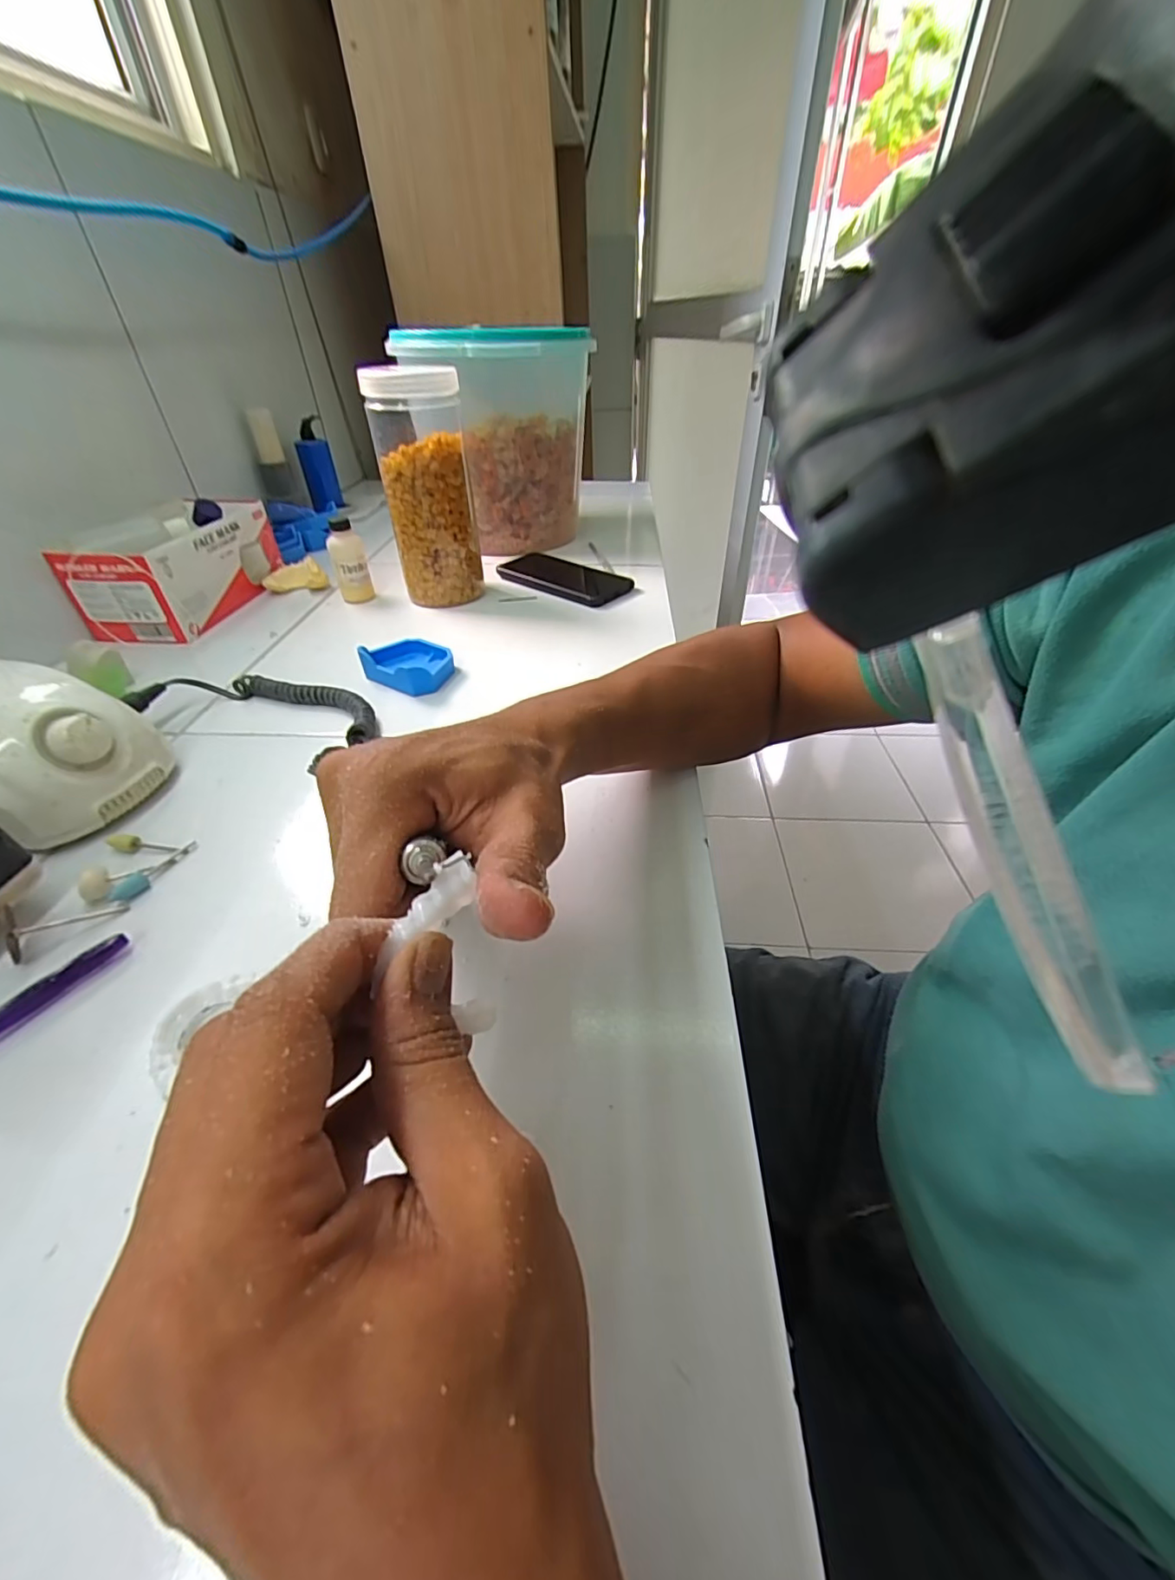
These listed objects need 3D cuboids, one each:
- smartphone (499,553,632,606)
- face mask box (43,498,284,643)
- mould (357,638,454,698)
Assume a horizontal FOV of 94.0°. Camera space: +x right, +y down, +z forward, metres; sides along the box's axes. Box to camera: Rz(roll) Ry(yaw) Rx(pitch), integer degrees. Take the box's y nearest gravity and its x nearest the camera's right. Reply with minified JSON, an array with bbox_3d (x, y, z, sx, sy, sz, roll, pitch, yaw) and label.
[{"bbox_3d":[-0.029,-0.261,0.668,0.168,0.016,0.088,30,49,30],"label":"smartphone"},{"bbox_3d":[-0.442,-0.249,0.601,0.113,0.086,0.206,5,41,6],"label":"face mask box"},{"bbox_3d":[-0.157,-0.113,0.490,0.082,0.028,0.059,22,46,23],"label":"mould"}]

